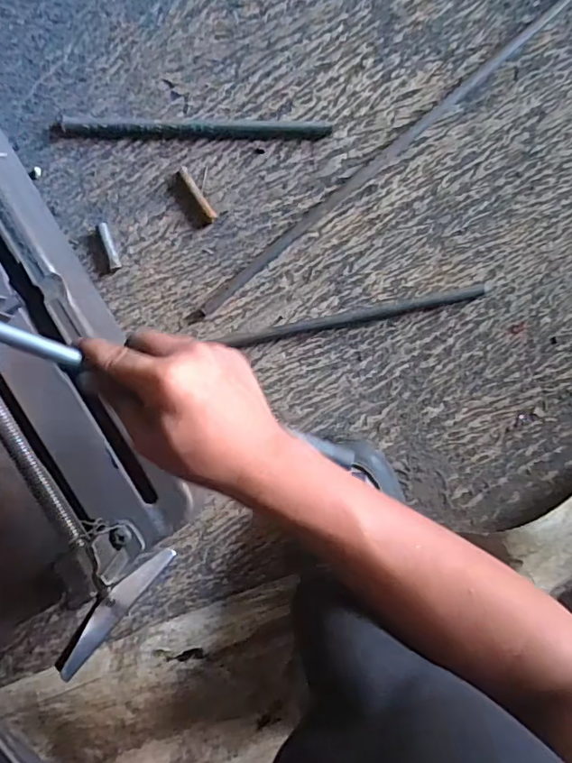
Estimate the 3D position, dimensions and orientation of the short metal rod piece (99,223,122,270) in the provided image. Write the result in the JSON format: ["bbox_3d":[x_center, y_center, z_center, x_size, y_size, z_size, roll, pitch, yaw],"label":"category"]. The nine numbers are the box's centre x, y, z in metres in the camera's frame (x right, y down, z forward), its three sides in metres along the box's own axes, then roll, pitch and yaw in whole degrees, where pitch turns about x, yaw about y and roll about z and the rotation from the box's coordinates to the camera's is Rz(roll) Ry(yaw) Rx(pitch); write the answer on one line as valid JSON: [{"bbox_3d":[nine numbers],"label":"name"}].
[{"bbox_3d":[-0.171,-0.131,0.520,0.009,0.011,0.045,-15,93,1],"label":"short metal rod piece"}]

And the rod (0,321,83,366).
[{"bbox_3d":[-0.162,-0.028,0.308,0.083,0.009,0.012,22,91,-24],"label":"rod"}]

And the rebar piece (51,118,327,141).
[{"bbox_3d":[-0.086,-0.246,0.522,0.258,0.010,0.019,0,93,0],"label":"rebar piece"}]

